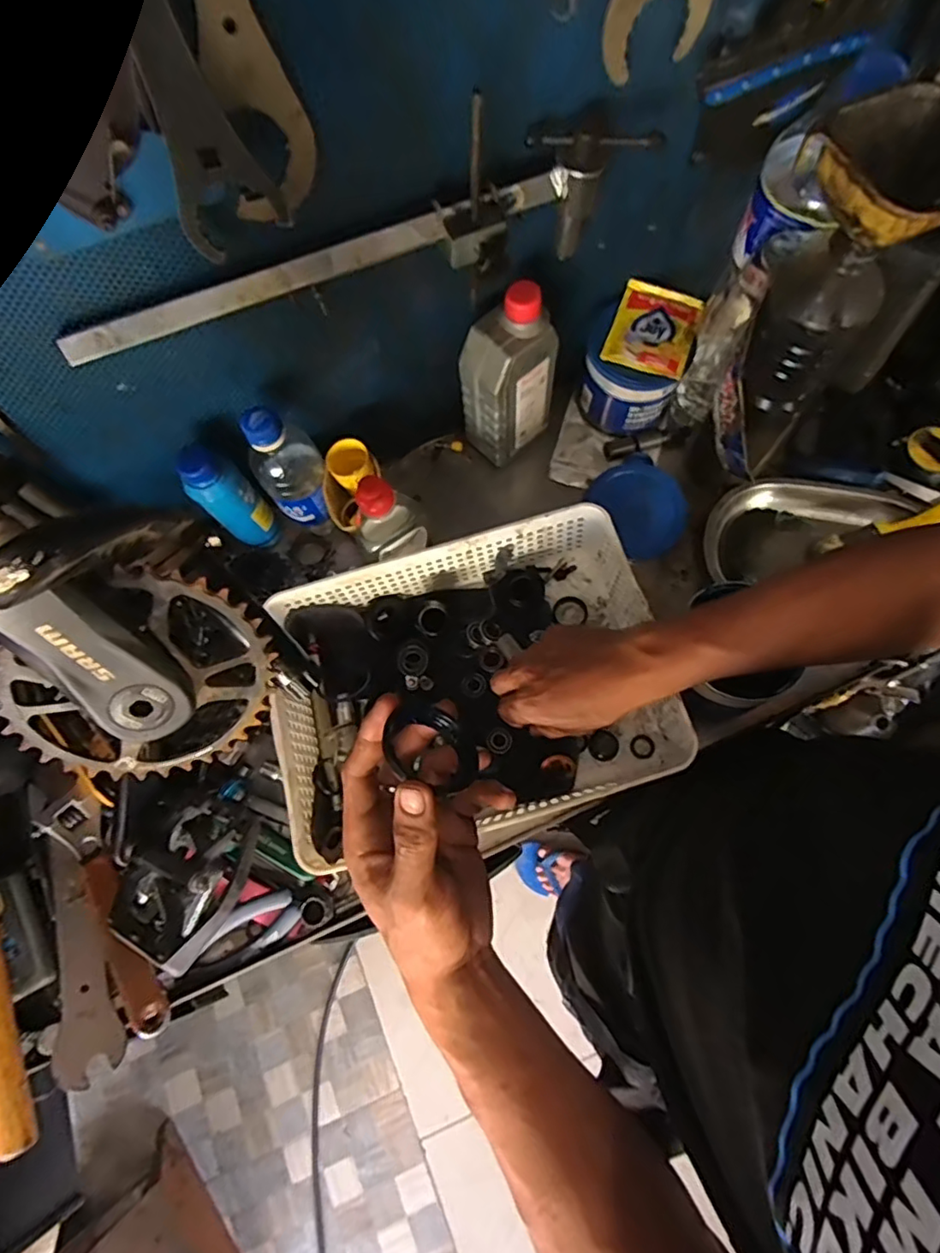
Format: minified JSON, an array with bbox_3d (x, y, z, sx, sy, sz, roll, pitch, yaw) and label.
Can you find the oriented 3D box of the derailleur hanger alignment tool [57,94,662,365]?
[{"bbox_3d":[-0.067,-0.261,0.403,0.432,0.112,0.061,-24,72,-3],"label":"derailleur hanger alignment tool"}]

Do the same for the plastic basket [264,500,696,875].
[{"bbox_3d":[-0.002,0.054,0.534,0.329,0.111,0.255,-12,72,1],"label":"plastic basket"}]

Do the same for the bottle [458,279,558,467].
[{"bbox_3d":[0.036,-0.239,0.555,0.074,0.165,0.054,-41,74,-8],"label":"bottle"}]

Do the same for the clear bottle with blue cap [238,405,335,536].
[{"bbox_3d":[-0.165,-0.142,0.546,0.059,0.152,0.055,-1,72,5],"label":"clear bottle with blue cap"}]

